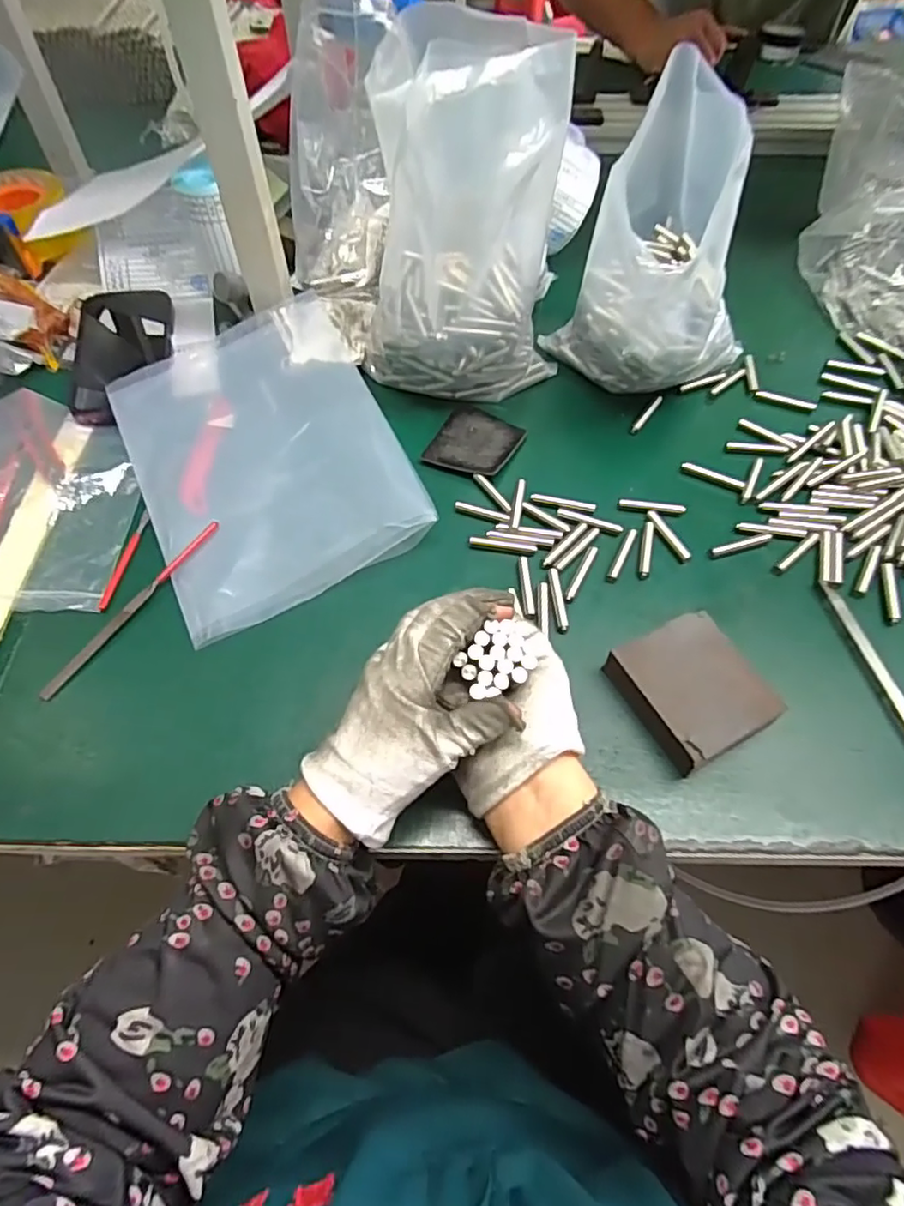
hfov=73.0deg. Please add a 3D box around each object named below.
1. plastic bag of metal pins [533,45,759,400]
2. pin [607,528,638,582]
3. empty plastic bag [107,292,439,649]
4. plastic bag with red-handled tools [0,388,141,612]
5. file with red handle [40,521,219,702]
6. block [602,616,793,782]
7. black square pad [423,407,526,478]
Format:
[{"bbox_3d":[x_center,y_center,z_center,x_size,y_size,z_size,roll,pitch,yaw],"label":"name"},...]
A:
[{"bbox_3d":[0.157,-0.266,0.464,0.126,0.200,0.127,40,68,22],"label":"plastic bag of metal pins"},{"bbox_3d":[0.121,-0.035,0.432,0.007,0.004,0.049,24,63,15],"label":"pin"},{"bbox_3d":[-0.145,-0.120,0.466,0.194,0.028,0.271,-22,61,-11],"label":"empty plastic bag"},{"bbox_3d":[-0.312,-0.087,0.458,0.146,0.014,0.203,-1,60,1],"label":"plastic bag with red-handled tools"},{"bbox_3d":[-0.213,0.001,0.411,0.010,0.005,0.154,28,64,17],"label":"file with red handle"},{"bbox_3d":[0.144,0.052,0.369,0.071,0.028,0.079,-25,62,-13],"label":"block"},{"bbox_3d":[0.019,-0.130,0.492,0.064,0.008,0.071,24,63,15],"label":"black square pad"}]

